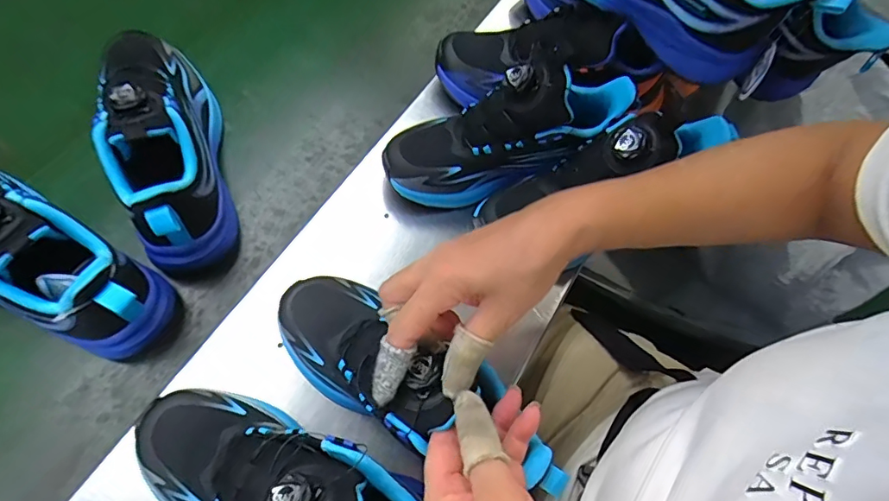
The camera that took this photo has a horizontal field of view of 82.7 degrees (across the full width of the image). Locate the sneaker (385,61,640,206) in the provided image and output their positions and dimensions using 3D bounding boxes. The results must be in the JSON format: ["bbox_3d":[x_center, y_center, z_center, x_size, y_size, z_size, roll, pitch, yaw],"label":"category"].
[{"bbox_3d":[0.052,-0.110,0.448,0.223,0.102,0.079,-21,70,9],"label":"sneaker"}]

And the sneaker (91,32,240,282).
[{"bbox_3d":[-0.248,-0.105,0.448,0.075,0.128,0.240,-18,71,-9],"label":"sneaker"}]

